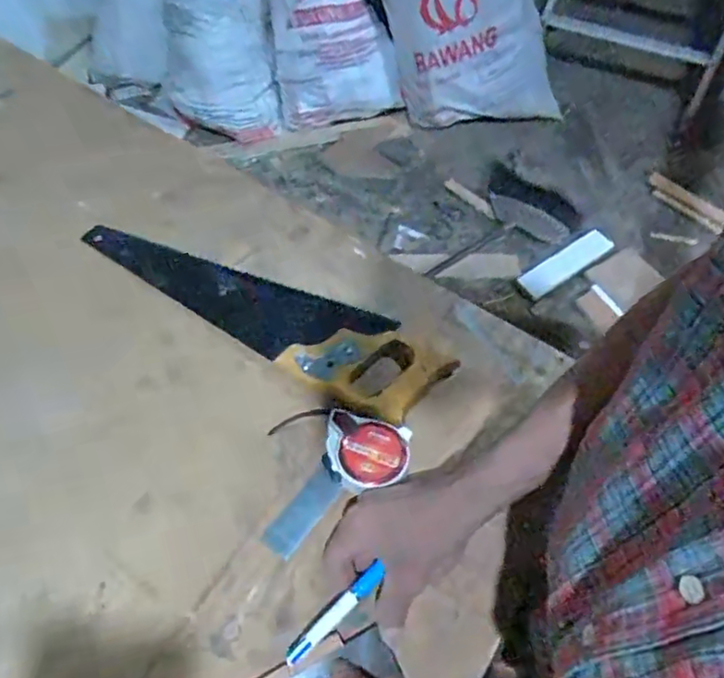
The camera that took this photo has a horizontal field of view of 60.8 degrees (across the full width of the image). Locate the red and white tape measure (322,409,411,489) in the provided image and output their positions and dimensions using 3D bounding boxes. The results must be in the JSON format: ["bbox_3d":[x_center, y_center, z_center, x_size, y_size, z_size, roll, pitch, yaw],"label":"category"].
[{"bbox_3d":[0.004,0.099,0.534,0.069,0.035,0.062,10,60,5],"label":"red and white tape measure"}]

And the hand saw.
[{"bbox_3d":[-0.106,-0.038,0.621,0.395,0.024,0.090,29,63,16],"label":"hand saw"}]

